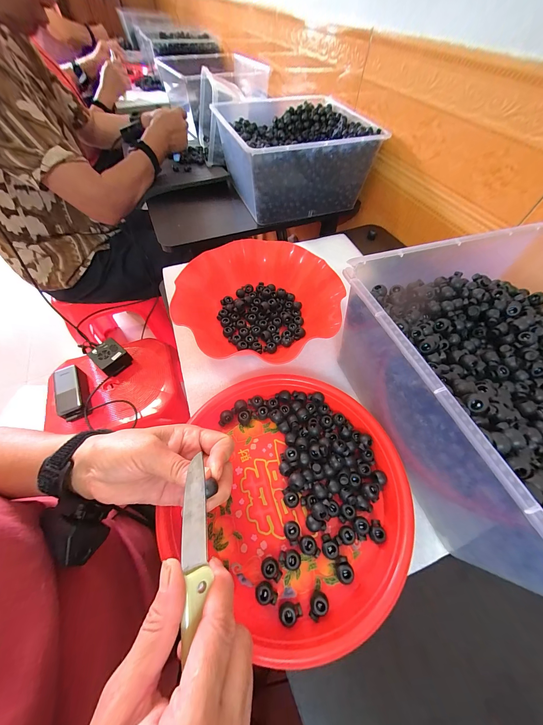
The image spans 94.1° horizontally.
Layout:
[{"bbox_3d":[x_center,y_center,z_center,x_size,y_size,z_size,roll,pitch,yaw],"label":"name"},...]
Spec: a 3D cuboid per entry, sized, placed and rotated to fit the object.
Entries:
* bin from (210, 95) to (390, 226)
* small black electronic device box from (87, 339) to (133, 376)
[{"bbox_3d":[0.047,-0.478,0.595,0.285,0.144,0.288,-17,61,-12],"label":"bin"},{"bbox_3d":[-0.432,-0.014,0.679,0.083,0.047,0.073,37,65,18],"label":"small black electronic device box"}]

